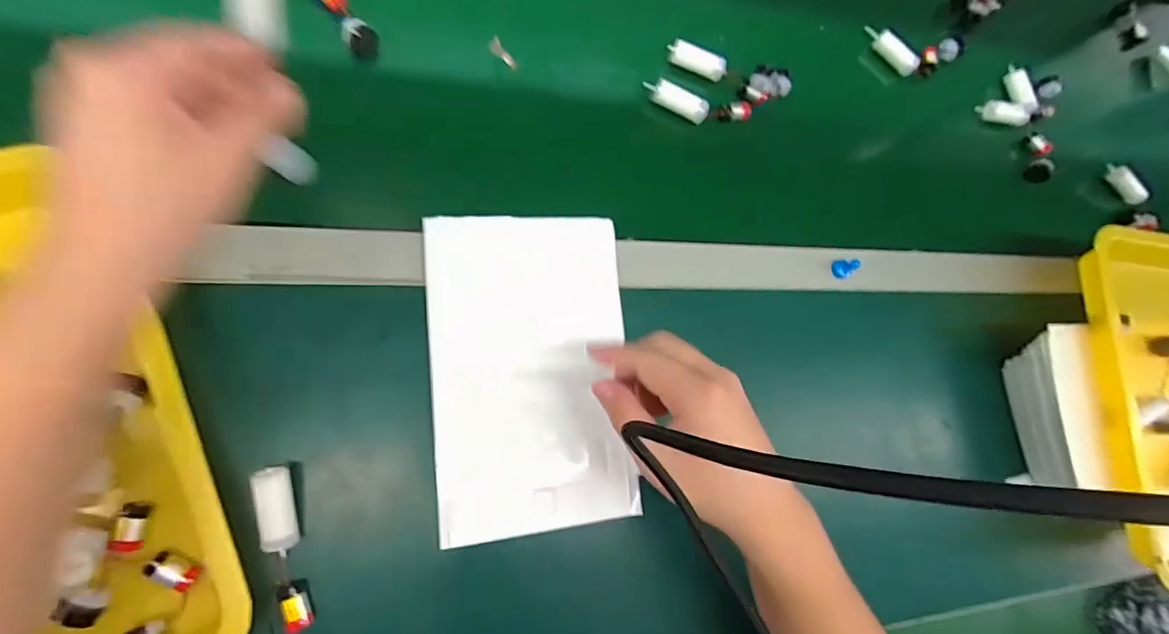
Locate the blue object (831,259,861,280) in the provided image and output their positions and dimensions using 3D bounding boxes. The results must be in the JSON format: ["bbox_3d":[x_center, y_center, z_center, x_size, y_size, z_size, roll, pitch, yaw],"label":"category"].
[{"bbox_3d":[0.244,-0.045,0.490,0.016,0.023,0.018,-13,88,-5],"label":"blue object"}]

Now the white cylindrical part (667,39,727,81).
[{"bbox_3d":[0.106,-0.241,0.493,0.056,0.017,0.017,17,85,-3],"label":"white cylindrical part"}]

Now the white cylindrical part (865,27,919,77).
[{"bbox_3d":[0.336,-0.294,0.574,0.013,0.024,0.069,-40,90,-6],"label":"white cylindrical part"}]

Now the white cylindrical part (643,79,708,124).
[{"bbox_3d":[0.084,-0.199,0.486,0.062,0.017,0.021,27,85,-3],"label":"white cylindrical part"}]

